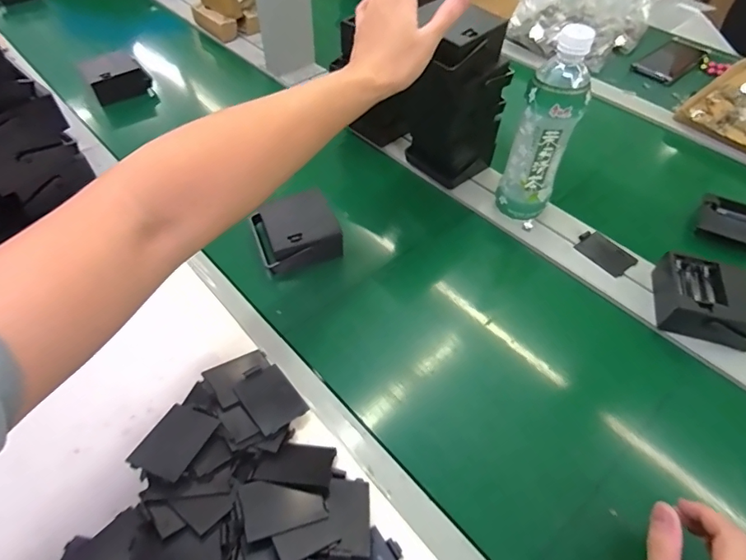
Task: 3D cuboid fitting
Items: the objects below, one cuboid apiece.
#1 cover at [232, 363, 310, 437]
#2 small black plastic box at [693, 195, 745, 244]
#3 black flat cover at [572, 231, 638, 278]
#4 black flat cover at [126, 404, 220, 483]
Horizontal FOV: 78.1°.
[{"bbox_3d":[-0.094,0.106,0.418,0.046,0.004,0.065,-27,53,-30],"label":"cover"},{"bbox_3d":[0.464,-0.074,0.588,0.079,0.016,0.070,25,56,18],"label":"small black plastic box"},{"bbox_3d":[0.278,-0.033,0.553,0.045,0.006,0.065,-33,59,-24],"label":"black flat cover"},{"bbox_3d":[-0.160,0.130,0.372,0.045,0.005,0.059,15,37,13],"label":"black flat cover"}]

